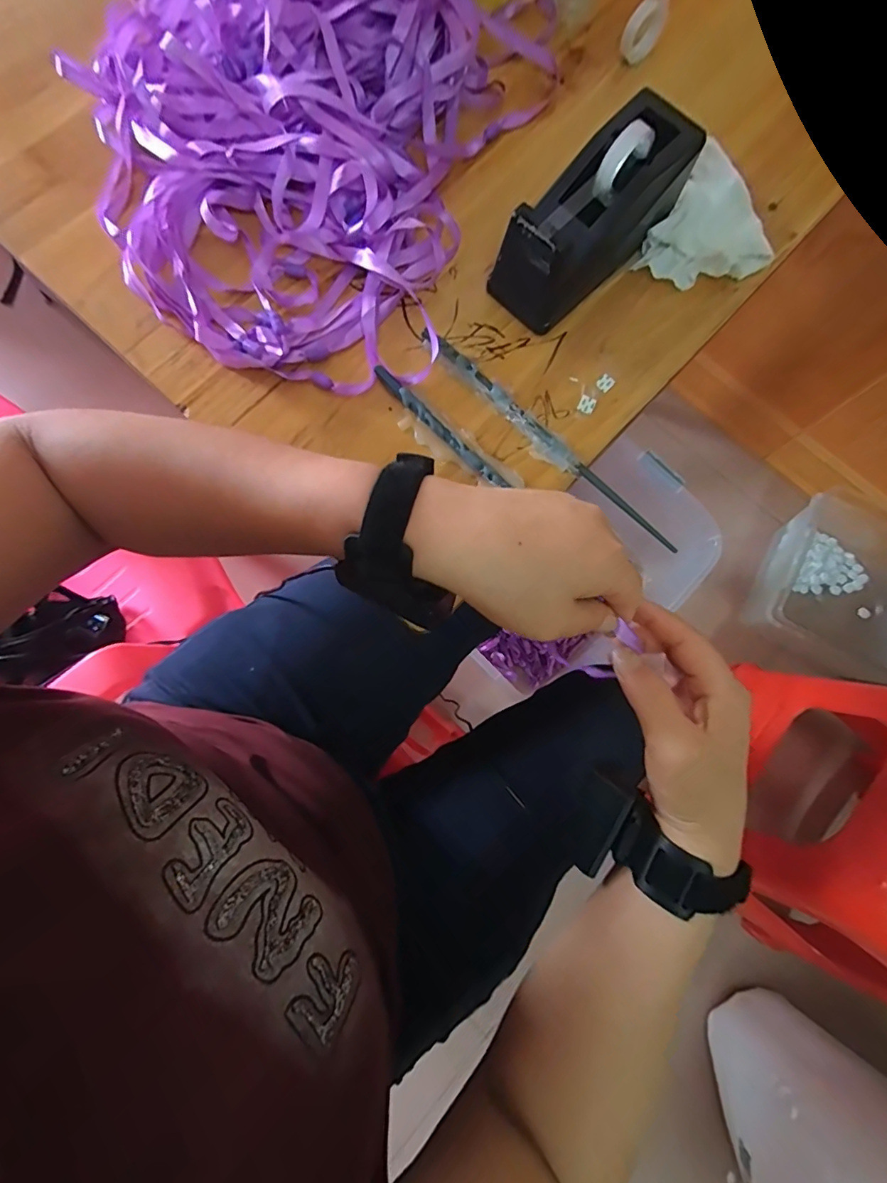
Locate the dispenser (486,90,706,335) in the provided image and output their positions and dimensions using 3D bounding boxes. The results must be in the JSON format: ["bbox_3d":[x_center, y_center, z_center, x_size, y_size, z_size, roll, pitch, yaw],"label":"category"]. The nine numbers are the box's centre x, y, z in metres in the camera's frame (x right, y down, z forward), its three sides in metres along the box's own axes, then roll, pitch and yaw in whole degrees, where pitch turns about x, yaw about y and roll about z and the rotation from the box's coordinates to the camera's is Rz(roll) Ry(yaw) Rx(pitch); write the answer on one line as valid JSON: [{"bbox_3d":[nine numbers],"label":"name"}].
[{"bbox_3d":[0.104,-0.263,0.349,0.155,0.075,0.058,-43,83,-9],"label":"dispenser"}]

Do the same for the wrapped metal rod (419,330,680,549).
[{"bbox_3d":[0.072,-0.107,0.352,0.227,0.011,0.017,43,81,6],"label":"wrapped metal rod"}]

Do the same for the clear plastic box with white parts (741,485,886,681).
[{"bbox_3d":[0.828,0.003,1.016,0.330,0.132,0.332,28,80,4],"label":"clear plastic box with white parts"}]

